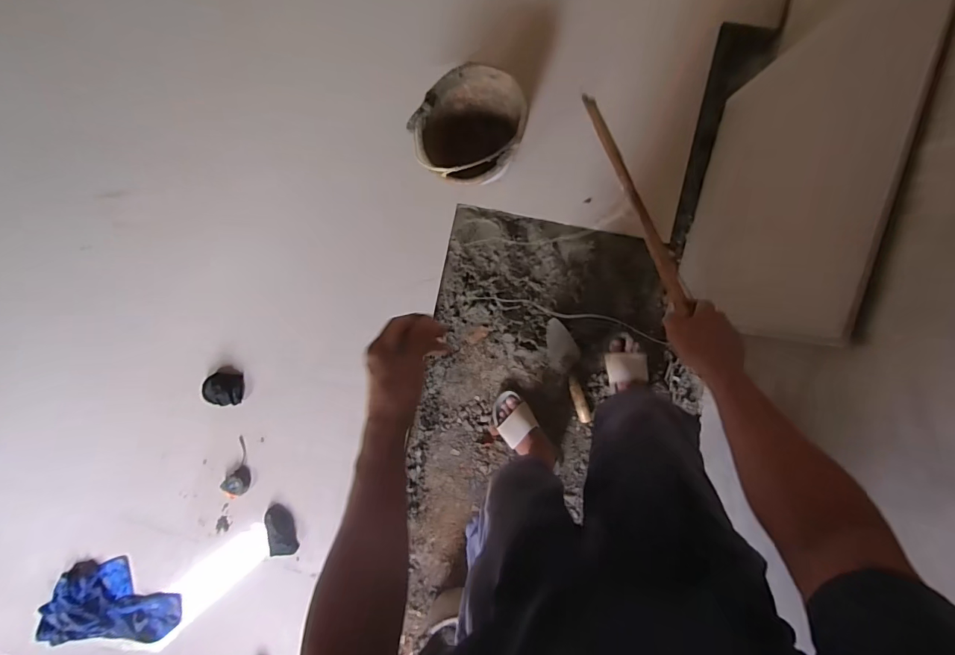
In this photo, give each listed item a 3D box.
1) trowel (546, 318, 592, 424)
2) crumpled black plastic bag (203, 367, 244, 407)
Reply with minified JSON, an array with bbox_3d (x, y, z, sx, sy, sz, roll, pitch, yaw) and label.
[{"bbox_3d":[0.264,0.125,1.221,0.085,0.037,0.313,-21,90,6],"label":"trowel"},{"bbox_3d":[-0.783,0.182,1.327,0.099,0.073,0.100,11,93,5],"label":"crumpled black plastic bag"}]

